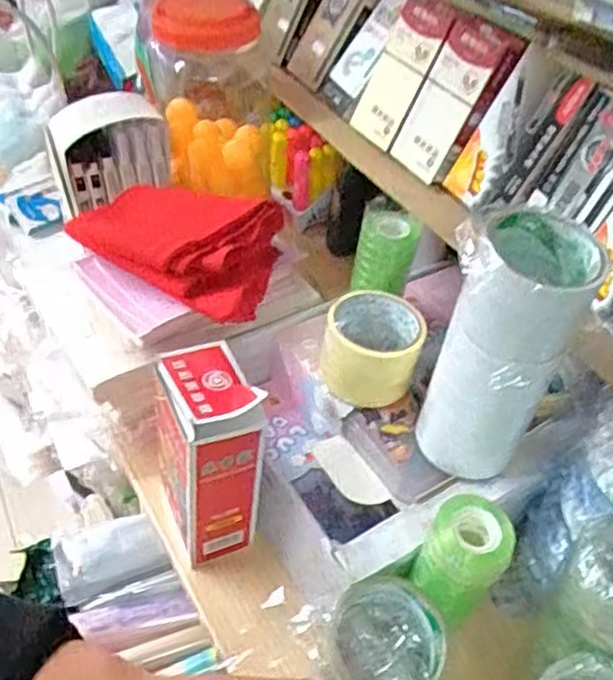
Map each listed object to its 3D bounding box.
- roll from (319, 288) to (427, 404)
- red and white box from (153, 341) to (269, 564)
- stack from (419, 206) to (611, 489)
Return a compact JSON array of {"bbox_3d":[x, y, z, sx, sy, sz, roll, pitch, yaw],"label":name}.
[{"bbox_3d":[0.063,0.007,0.656,0.085,0.068,0.089,3,45,-4],"label":"roll"},{"bbox_3d":[-0.087,0.094,0.585,0.071,0.187,0.100,-13,48,-19],"label":"red and white box"},{"bbox_3d":[0.154,0.013,0.551,0.097,0.211,0.083,-32,57,-32],"label":"stack"}]

